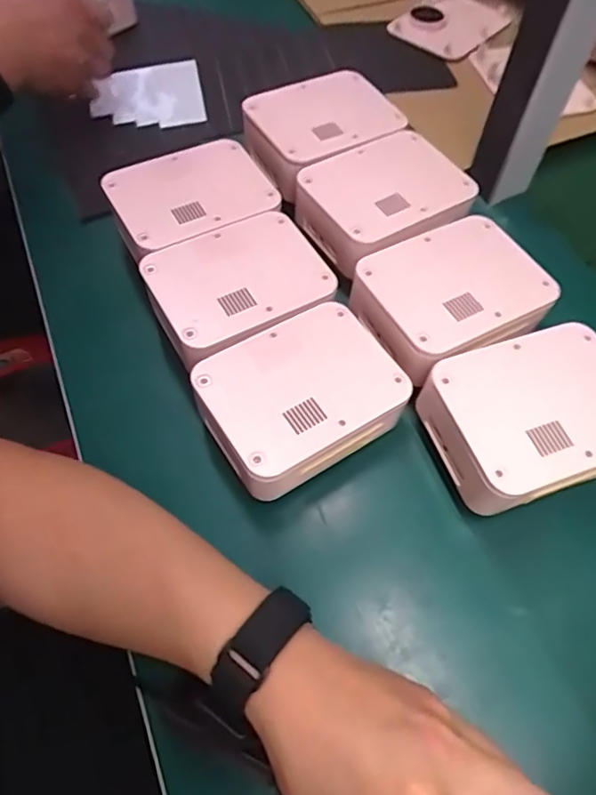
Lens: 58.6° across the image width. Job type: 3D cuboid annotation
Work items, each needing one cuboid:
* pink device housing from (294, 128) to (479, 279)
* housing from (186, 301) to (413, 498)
[{"bbox_3d":[0.073,-0.165,0.445,0.130,0.039,0.104,-28,66,-17],"label":"pink device housing"},{"bbox_3d":[0.002,-0.002,0.368,0.128,0.042,0.100,-30,67,-18],"label":"housing"}]

